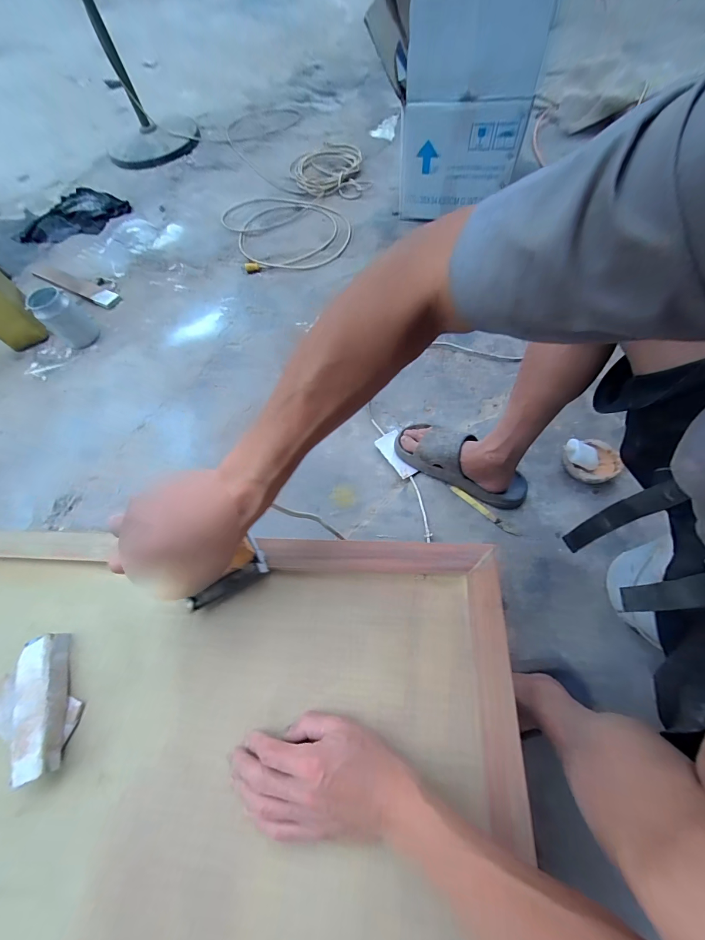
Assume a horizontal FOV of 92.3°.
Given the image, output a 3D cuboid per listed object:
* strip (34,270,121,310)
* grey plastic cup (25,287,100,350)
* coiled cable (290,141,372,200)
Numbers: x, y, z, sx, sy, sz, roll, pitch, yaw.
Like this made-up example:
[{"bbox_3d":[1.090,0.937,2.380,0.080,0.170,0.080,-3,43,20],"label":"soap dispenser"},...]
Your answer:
[{"bbox_3d":[-0.889,-0.593,1.091,0.361,0.014,0.068,26,69,14],"label":"strip"},{"bbox_3d":[-0.789,-0.412,0.931,0.094,0.138,0.094,-2,63,3],"label":"grey plastic cup"},{"bbox_3d":[-0.096,-1.156,1.306,0.280,0.042,0.392,-11,63,-2],"label":"coiled cable"}]

